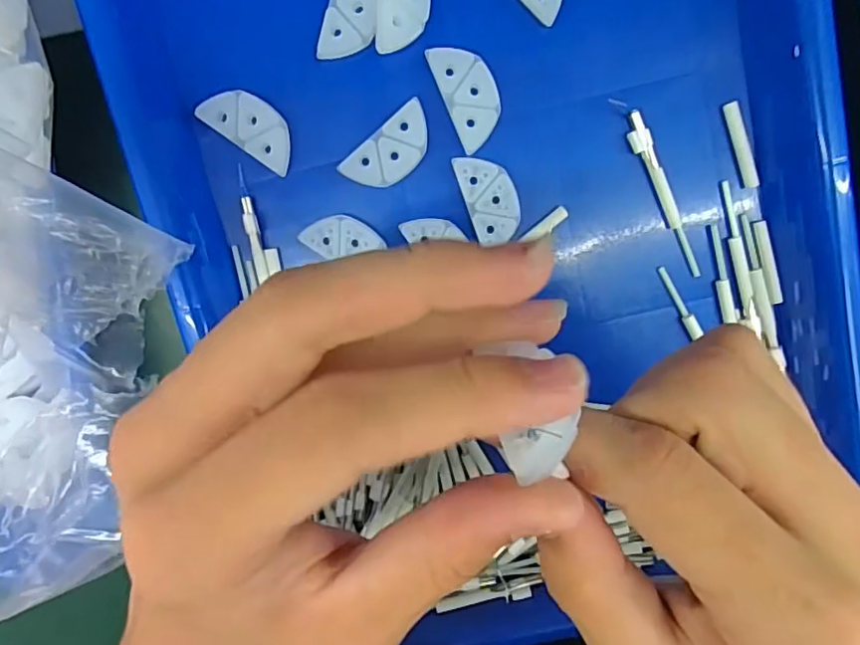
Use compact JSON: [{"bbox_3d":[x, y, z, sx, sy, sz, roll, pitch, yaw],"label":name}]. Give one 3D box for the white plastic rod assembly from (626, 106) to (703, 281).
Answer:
[{"bbox_3d":[0.093,-0.050,0.228,0.007,0.004,0.069,-27,98,5],"label":"white plastic rod assembly"}]

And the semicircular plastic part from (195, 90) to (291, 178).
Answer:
[{"bbox_3d":[-0.069,-0.076,0.221,0.038,0.004,0.019,35,99,-5],"label":"semicircular plastic part"}]

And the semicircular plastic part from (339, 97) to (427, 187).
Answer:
[{"bbox_3d":[-0.015,-0.066,0.224,0.038,0.004,0.019,-39,97,7],"label":"semicircular plastic part"}]

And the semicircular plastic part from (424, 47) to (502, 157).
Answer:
[{"bbox_3d":[0.015,-0.087,0.220,0.019,0.004,0.038,-23,99,5],"label":"semicircular plastic part"}]

